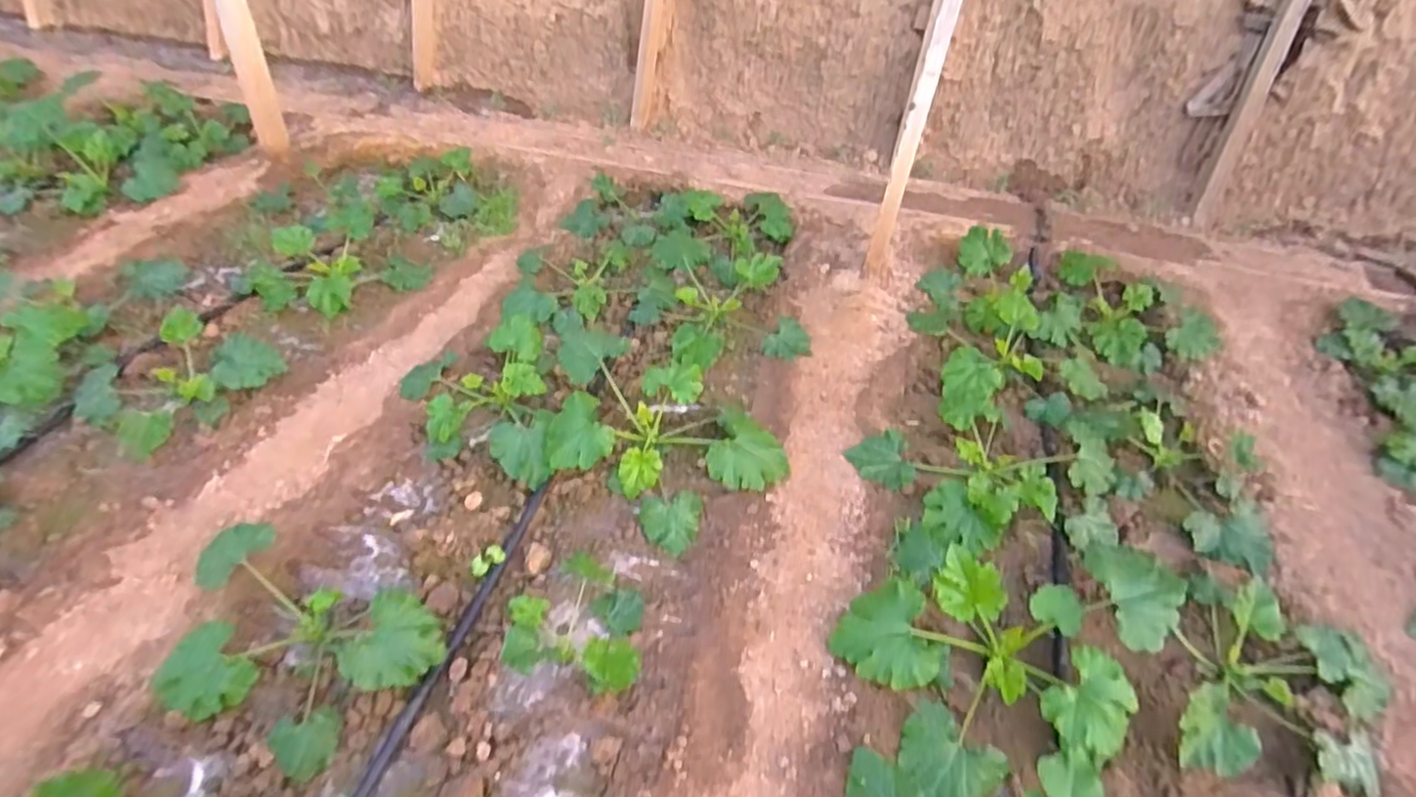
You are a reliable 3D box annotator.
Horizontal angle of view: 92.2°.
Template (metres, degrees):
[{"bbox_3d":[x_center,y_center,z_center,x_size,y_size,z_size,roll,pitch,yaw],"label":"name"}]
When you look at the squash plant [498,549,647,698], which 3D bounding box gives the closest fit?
[{"bbox_3d":[-0.332,0.518,1.719,0.321,0.236,0.422,-3,43,-4],"label":"squash plant"}]

